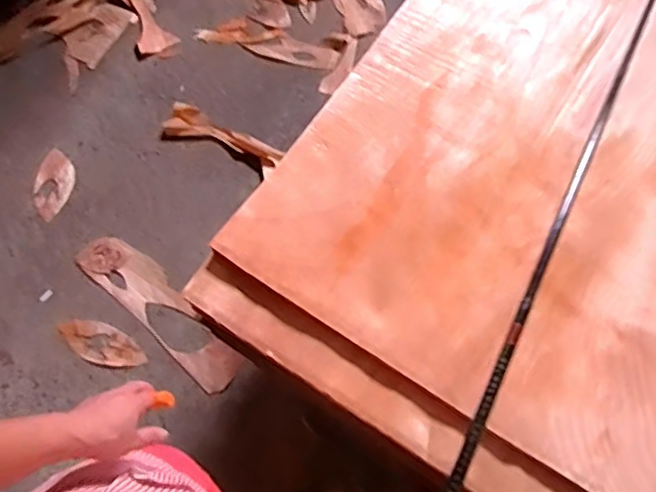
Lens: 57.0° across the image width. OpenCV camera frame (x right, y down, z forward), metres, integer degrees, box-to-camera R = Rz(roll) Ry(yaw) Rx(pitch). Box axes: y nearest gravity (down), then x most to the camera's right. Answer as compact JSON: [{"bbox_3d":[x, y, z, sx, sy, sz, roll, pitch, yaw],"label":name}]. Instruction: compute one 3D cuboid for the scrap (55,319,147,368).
[{"bbox_3d":[-0.557,0.241,1.483,0.236,0.016,0.095,22,70,9],"label":"scrap"}]

